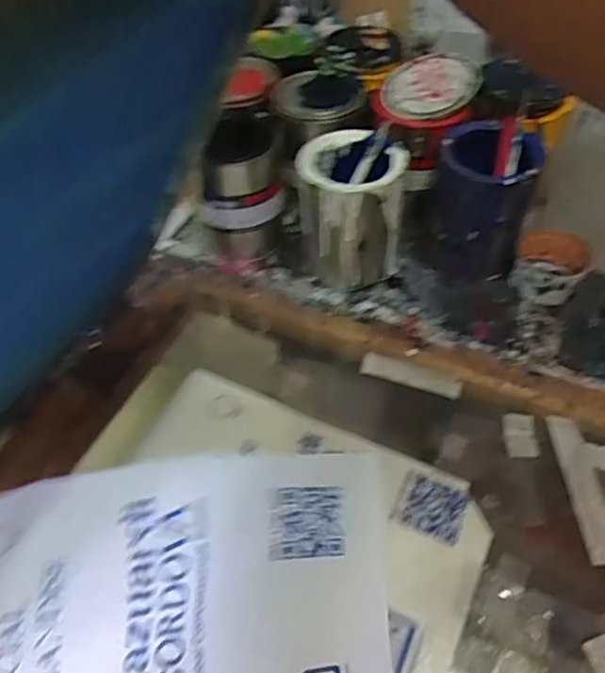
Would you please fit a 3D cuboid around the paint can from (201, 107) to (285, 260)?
[{"bbox_3d":[-0.068,-0.172,0.695,0.095,0.143,0.097,-2,51,0],"label":"paint can"}]

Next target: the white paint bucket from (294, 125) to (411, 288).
[{"bbox_3d":[0.052,-0.139,0.664,0.104,0.147,0.103,-1,51,1],"label":"white paint bucket"}]

